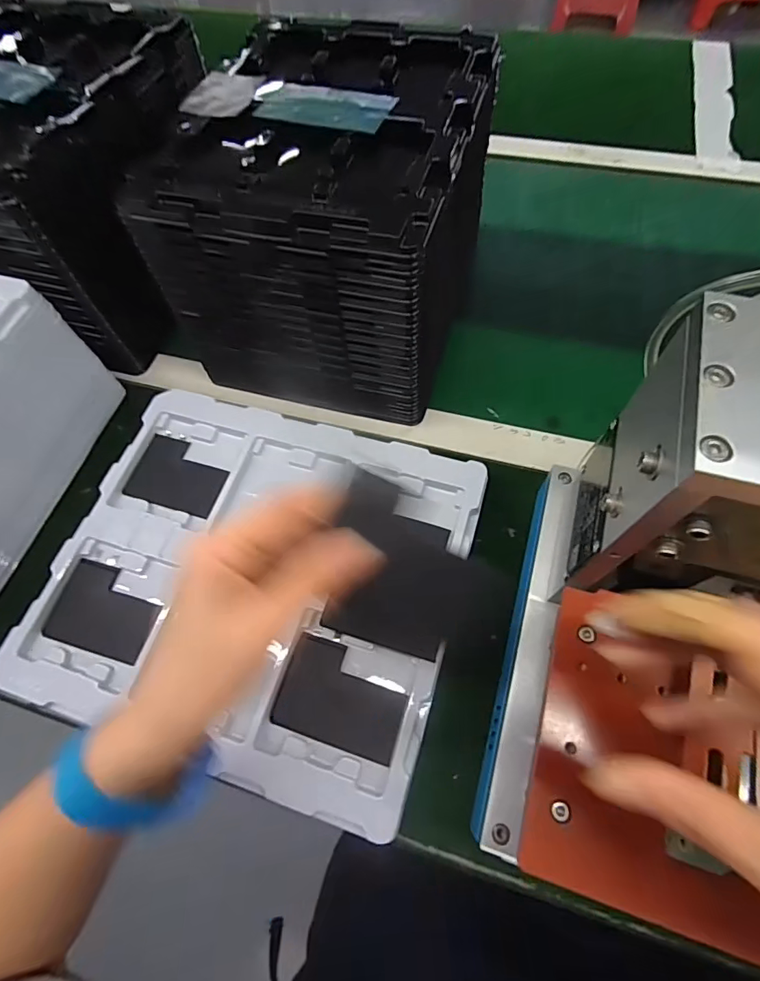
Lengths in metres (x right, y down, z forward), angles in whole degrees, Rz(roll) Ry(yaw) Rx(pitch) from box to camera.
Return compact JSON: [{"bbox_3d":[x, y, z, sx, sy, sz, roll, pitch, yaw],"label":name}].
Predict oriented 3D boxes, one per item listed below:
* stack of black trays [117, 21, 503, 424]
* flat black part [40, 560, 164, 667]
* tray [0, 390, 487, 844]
[{"bbox_3d":[-0.037,-0.238,0.425,0.213,0.173,0.261,12,67,9],"label":"stack of black trays"},{"bbox_3d":[-0.228,0.102,0.402,0.075,0.004,0.065,28,64,-21],"label":"flat black part"},{"bbox_3d":[-0.100,0.065,0.383,0.316,0.017,0.274,14,67,10],"label":"tray"}]

